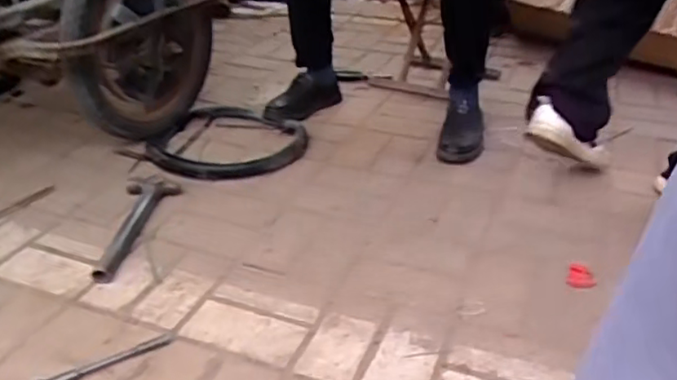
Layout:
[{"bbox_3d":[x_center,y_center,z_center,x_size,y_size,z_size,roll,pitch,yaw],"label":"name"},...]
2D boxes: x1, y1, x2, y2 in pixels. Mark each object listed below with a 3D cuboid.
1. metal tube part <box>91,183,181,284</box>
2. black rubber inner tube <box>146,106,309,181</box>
[{"bbox_3d":[-0.377,0.073,1.155,0.095,0.034,0.281,2,33,3],"label":"metal tube part"},{"bbox_3d":[-0.249,-0.109,1.422,0.345,0.041,0.348,0,33,0],"label":"black rubber inner tube"}]

